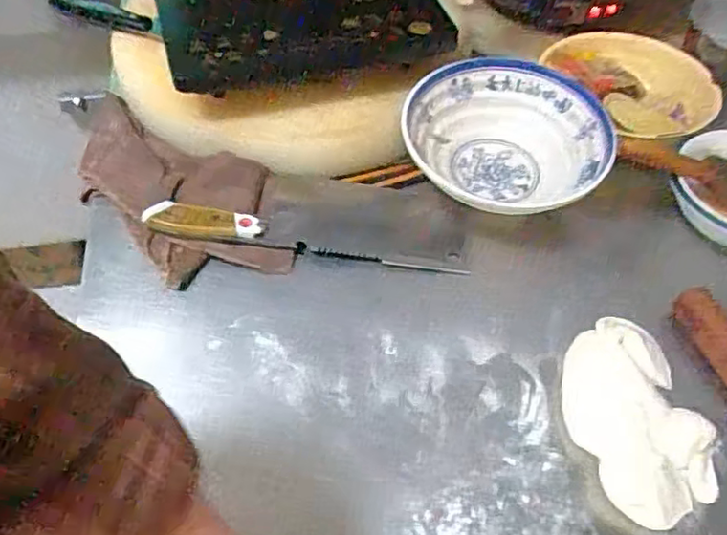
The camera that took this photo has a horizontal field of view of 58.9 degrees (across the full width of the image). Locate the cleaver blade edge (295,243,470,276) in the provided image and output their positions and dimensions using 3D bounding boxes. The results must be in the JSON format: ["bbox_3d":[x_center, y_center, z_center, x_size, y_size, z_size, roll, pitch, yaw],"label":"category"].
[{"bbox_3d":[0.017,-0.008,0.604,0.162,0.010,0.011,6,51,4],"label":"cleaver blade edge"}]

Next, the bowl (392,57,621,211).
[{"bbox_3d":[0.142,-0.122,0.651,0.200,0.073,0.196,0,51,0],"label":"bowl"}]

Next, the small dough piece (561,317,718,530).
[{"bbox_3d":[0.212,0.113,0.502,0.099,0.026,0.153,-13,52,-10],"label":"small dough piece"}]

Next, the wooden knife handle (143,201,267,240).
[{"bbox_3d":[-0.150,-0.043,0.607,0.115,0.009,0.032,3,92,-2],"label":"wooden knife handle"}]

